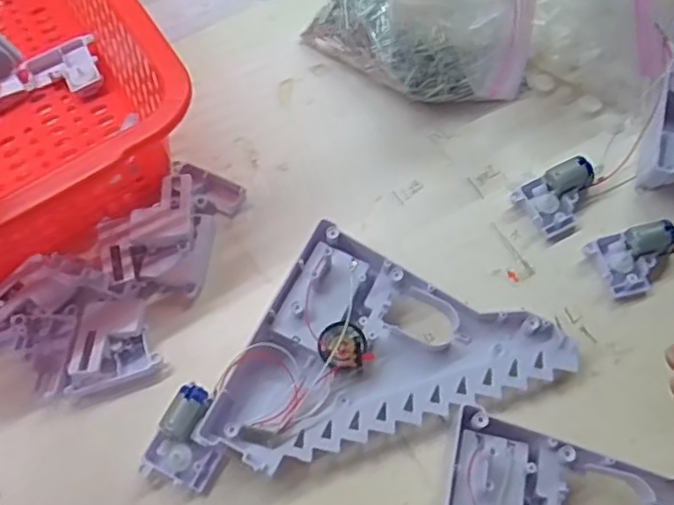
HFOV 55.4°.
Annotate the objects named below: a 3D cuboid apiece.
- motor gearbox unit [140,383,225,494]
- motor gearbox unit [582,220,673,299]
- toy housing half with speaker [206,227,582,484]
[{"bbox_3d":[-0.077,0.098,0.340,0.033,0.020,0.049,20,68,12],"label":"motor gearbox unit"},{"bbox_3d":[0.174,0.004,0.369,0.047,0.019,0.035,-15,65,-4],"label":"motor gearbox unit"},{"bbox_3d":[0.028,0.071,0.342,0.155,0.028,0.130,22,68,13],"label":"toy housing half with speaker"}]

